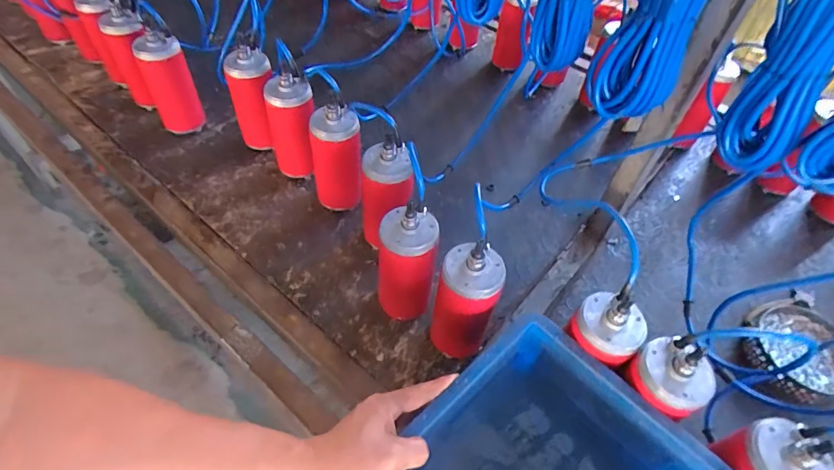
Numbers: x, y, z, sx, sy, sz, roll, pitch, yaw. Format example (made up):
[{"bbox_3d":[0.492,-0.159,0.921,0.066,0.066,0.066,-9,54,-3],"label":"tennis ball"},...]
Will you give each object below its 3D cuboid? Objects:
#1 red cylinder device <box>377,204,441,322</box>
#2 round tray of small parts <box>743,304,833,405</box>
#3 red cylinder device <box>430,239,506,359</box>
[{"bbox_3d":[-0.013,0.037,0.627,0.080,0.176,0.077,4,51,-1],"label":"red cylinder device"},{"bbox_3d":[0.565,0.176,0.683,0.165,0.043,0.137,-15,53,-16],"label":"round tray of small parts"},{"bbox_3d":[0.062,0.088,0.599,0.075,0.183,0.075,2,51,-2],"label":"red cylinder device"}]

